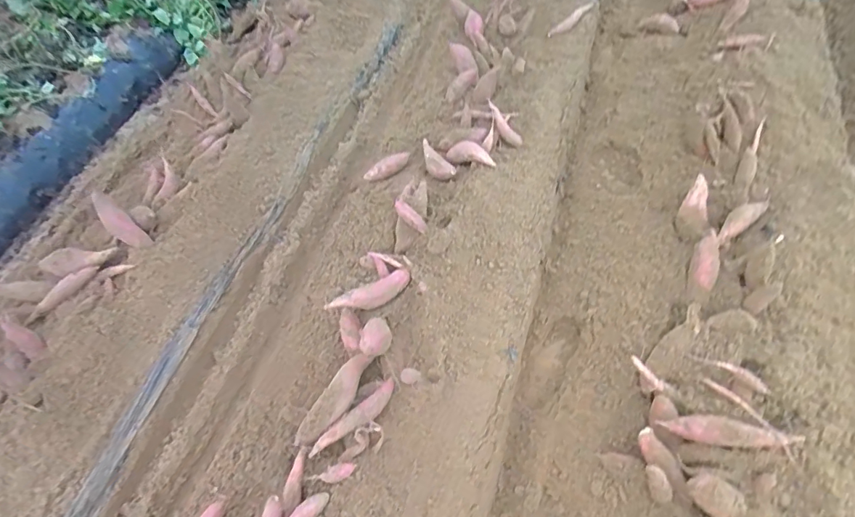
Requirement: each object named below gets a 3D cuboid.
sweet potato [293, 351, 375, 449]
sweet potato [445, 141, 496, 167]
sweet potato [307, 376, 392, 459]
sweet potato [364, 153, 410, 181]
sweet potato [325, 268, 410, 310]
[{"bbox_3d":[-0.235,0.368,1.223,0.091,0.095,0.281,21,61,20],"label":"sweet potato"},{"bbox_3d":[0.152,-0.366,1.650,0.189,0.078,0.058,17,57,19],"label":"sweet potato"},{"bbox_3d":[-0.176,0.410,1.176,0.061,0.050,0.268,35,65,28],"label":"sweet potato"},{"bbox_3d":[-0.144,-0.344,1.755,0.192,0.048,0.071,-39,62,-19],"label":"sweet potato"},{"bbox_3d":[-0.164,0.100,1.372,0.271,0.054,0.074,-21,54,-28],"label":"sweet potato"}]

